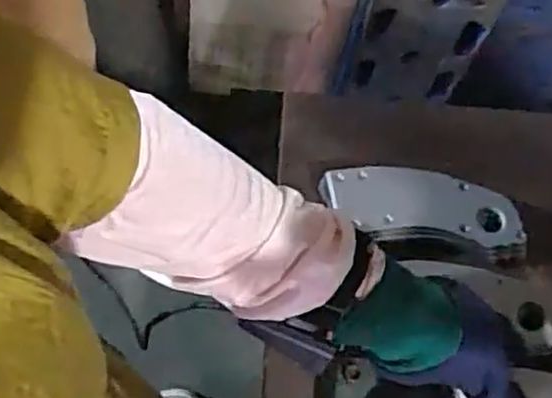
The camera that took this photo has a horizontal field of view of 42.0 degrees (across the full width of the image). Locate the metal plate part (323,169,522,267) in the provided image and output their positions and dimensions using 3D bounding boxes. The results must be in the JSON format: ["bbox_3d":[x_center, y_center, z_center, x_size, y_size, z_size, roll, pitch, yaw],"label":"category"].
[{"bbox_3d":[0.134,0.015,0.658,0.183,0.035,0.076,5,69,-1],"label":"metal plate part"}]

